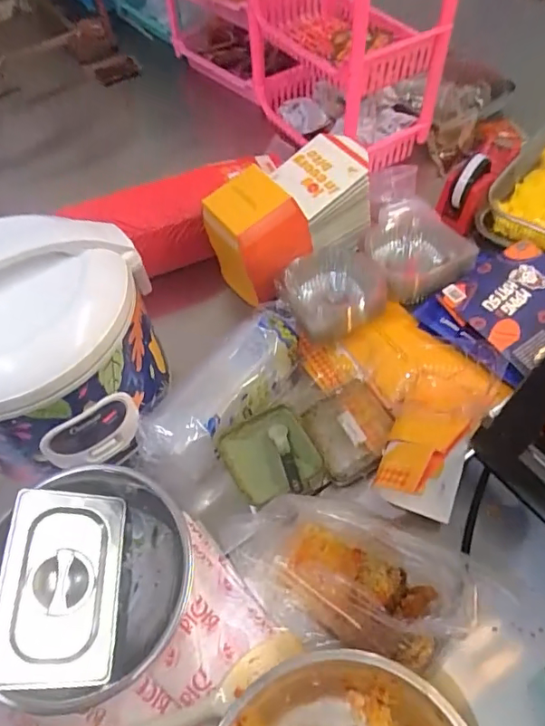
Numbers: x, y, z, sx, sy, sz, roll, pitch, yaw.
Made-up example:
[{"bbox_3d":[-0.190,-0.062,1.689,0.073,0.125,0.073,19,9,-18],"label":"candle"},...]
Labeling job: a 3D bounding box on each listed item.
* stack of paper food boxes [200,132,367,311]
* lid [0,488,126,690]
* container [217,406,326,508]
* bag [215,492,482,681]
[{"bbox_3d":[0.030,-0.208,0.729,0.231,0.141,0.124,-38,62,-19],"label":"stack of paper food boxes"},{"bbox_3d":[-0.211,0.218,0.511,0.111,0.016,0.178,12,52,-22],"label":"lid"},{"bbox_3d":[0.001,0.110,0.585,0.098,0.040,0.109,-25,58,-12],"label":"container"},{"bbox_3d":[0.065,0.212,0.502,0.242,0.073,0.117,18,60,16],"label":"bag"}]

